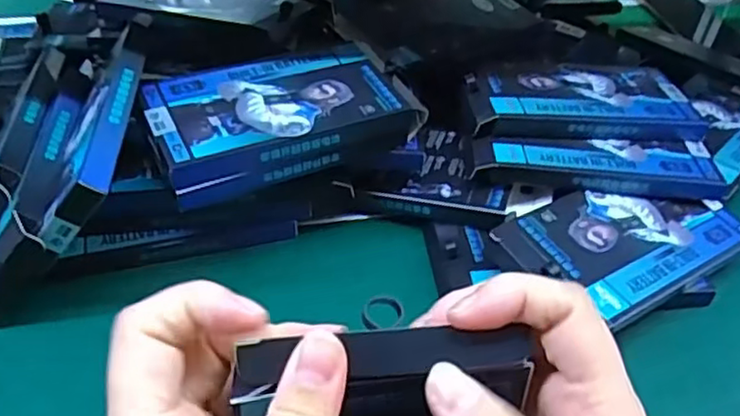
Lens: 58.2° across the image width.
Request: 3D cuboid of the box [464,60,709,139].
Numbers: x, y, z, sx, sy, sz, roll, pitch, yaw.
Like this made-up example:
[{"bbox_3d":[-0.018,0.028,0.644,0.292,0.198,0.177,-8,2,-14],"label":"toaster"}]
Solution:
[{"bbox_3d":[0.165,-0.088,0.532,0.179,0.022,0.093,-1,40,-5],"label":"box"}]

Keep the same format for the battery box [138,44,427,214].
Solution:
[{"bbox_3d":[-0.058,-0.061,0.459,0.174,0.040,0.099,-15,43,-21],"label":"battery box"}]

